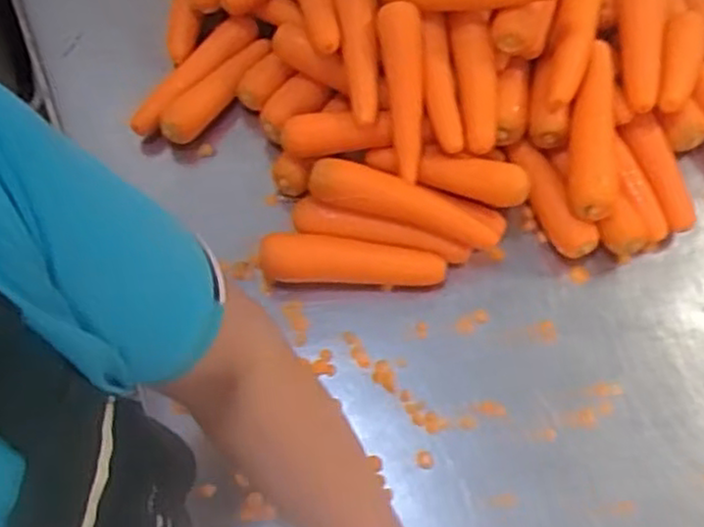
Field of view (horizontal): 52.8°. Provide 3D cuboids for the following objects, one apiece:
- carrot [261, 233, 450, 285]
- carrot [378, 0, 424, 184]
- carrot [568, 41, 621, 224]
[{"bbox_3d":[0.000,-0.003,0.681,0.172,0.034,0.035,3,60,3],"label":"carrot"},{"bbox_3d":[0.051,-0.165,0.686,0.041,0.032,0.169,-5,99,-2],"label":"carrot"},{"bbox_3d":[0.239,-0.129,0.696,0.046,0.035,0.171,4,84,3],"label":"carrot"}]

